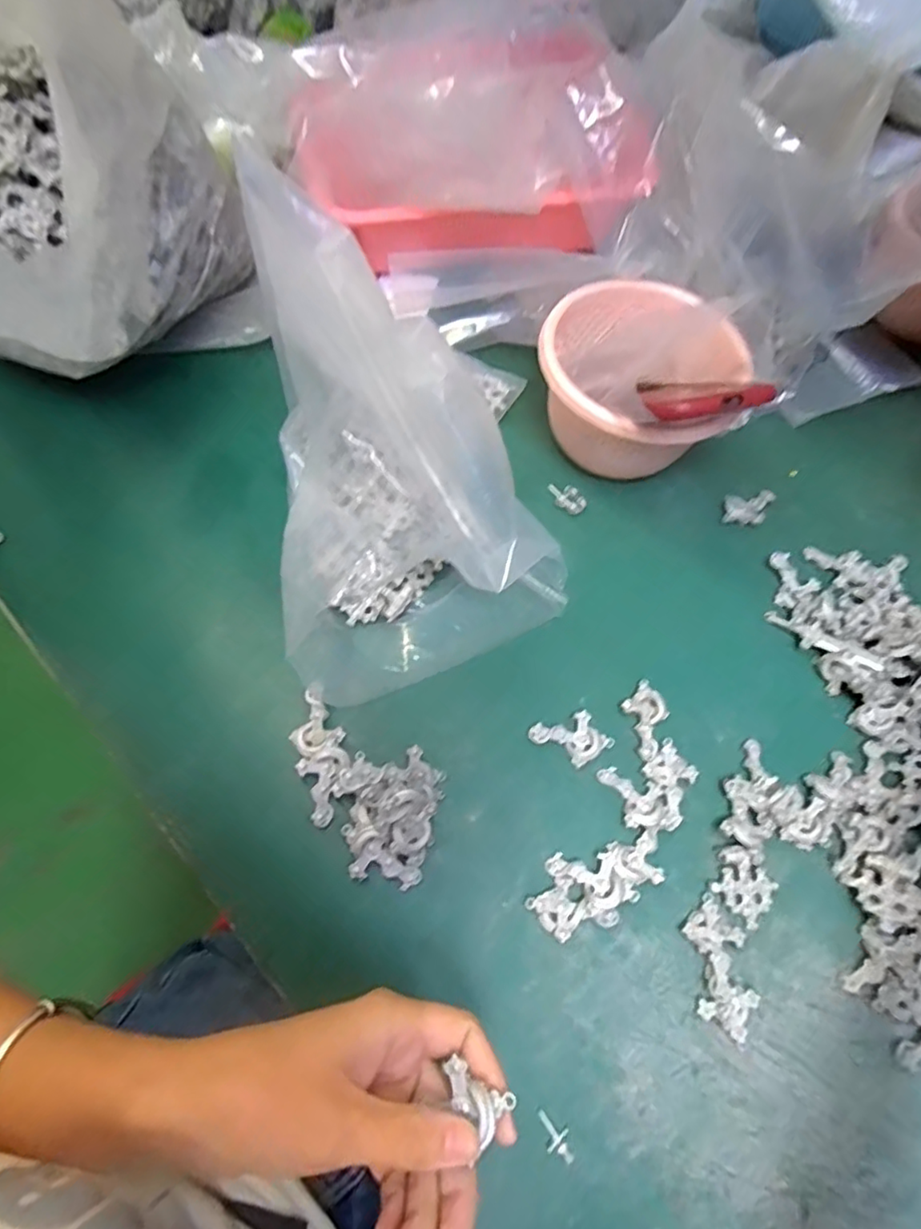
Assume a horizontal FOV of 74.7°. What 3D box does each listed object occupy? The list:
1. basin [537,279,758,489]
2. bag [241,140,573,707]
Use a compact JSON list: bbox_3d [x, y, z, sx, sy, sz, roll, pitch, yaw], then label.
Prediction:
[{"bbox_3d":[0.129,-0.163,0.464,0.138,0.097,0.143,2,66,-4],"label":"basin"},{"bbox_3d":[-0.058,-0.137,0.410,0.194,0.146,0.342,-19,67,-14],"label":"bag"}]

